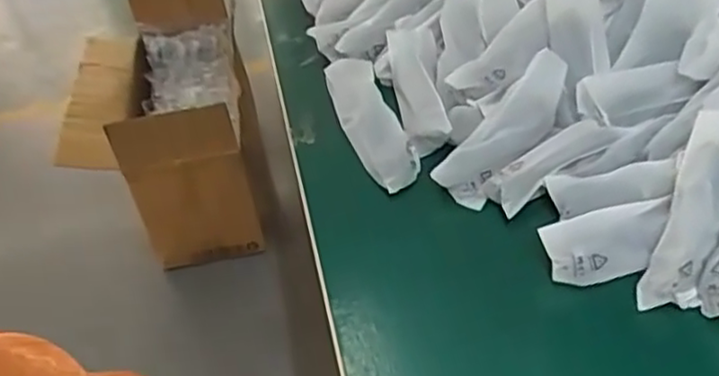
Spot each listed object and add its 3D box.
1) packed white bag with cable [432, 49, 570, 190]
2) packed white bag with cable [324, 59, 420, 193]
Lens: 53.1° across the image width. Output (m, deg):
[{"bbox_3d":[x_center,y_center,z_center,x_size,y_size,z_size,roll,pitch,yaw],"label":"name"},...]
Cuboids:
[{"bbox_3d":[0.123,-0.050,0.591,0.046,0.024,0.149,32,69,38],"label":"packed white bag with cable"},{"bbox_3d":[0.012,-0.061,0.635,0.050,0.035,0.161,-18,56,-13],"label":"packed white bag with cable"}]

